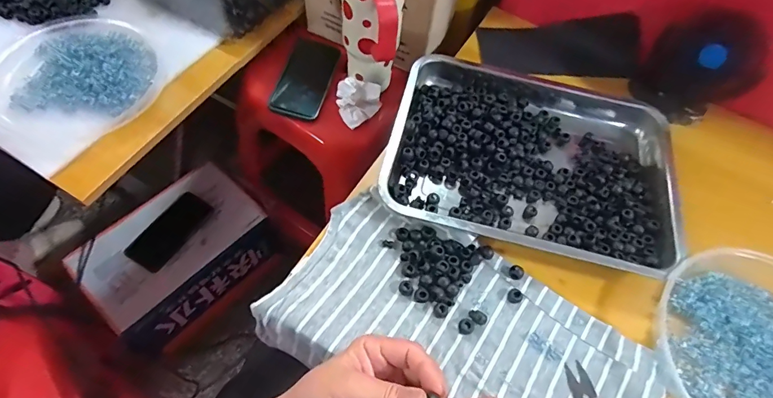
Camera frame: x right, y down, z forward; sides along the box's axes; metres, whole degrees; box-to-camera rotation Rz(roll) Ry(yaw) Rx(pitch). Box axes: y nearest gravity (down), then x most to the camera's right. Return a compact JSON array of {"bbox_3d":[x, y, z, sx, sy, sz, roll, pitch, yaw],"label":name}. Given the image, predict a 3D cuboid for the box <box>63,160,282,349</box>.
[{"bbox_3d":[-0.420,0.122,0.885,0.231,0.158,0.331,37,65,14],"label":"box"}]

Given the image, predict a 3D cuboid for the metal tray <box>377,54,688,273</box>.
[{"bbox_3d":[0.187,-0.066,0.541,0.350,0.038,0.291,15,61,3],"label":"metal tray"}]

